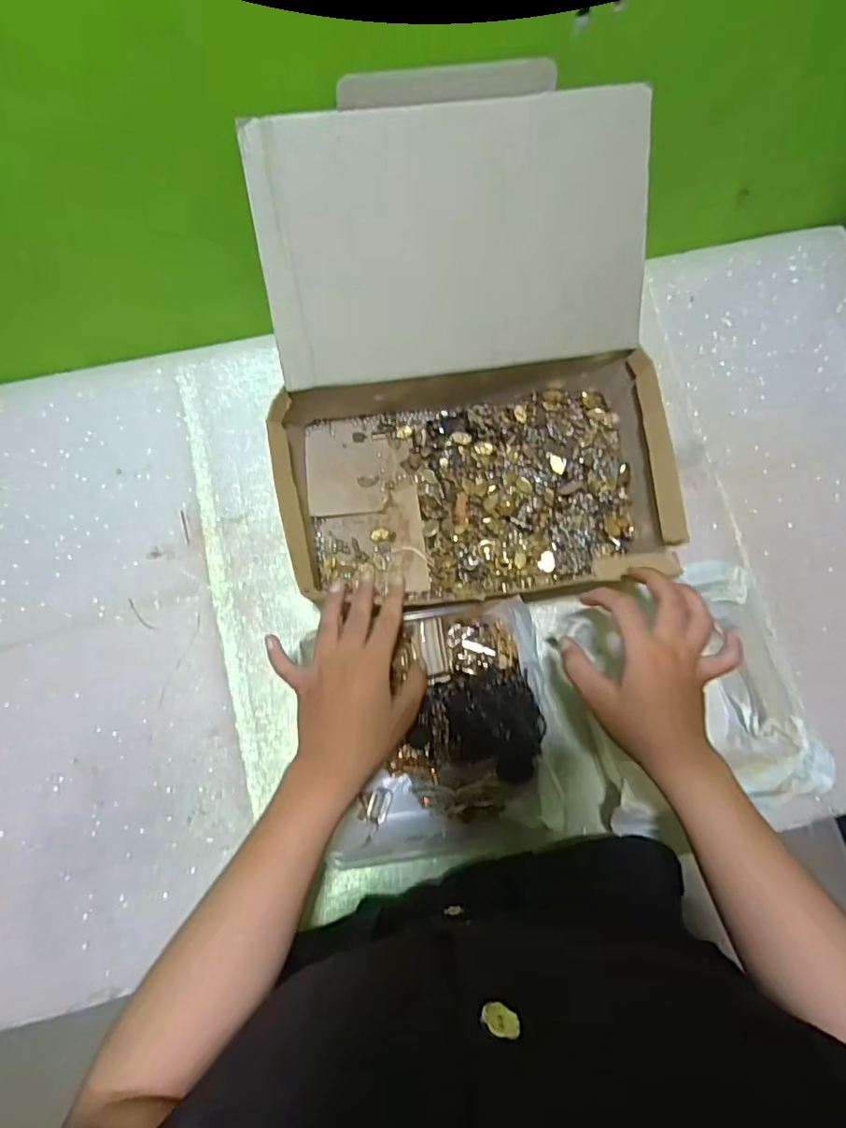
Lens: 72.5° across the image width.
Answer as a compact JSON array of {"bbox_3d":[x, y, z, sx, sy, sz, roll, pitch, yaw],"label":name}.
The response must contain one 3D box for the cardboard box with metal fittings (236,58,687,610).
[{"bbox_3d":[0.041,-0.160,0.488,0.326,0.227,0.332,-2,76,-1],"label":"cardboard box with metal fittings"}]

